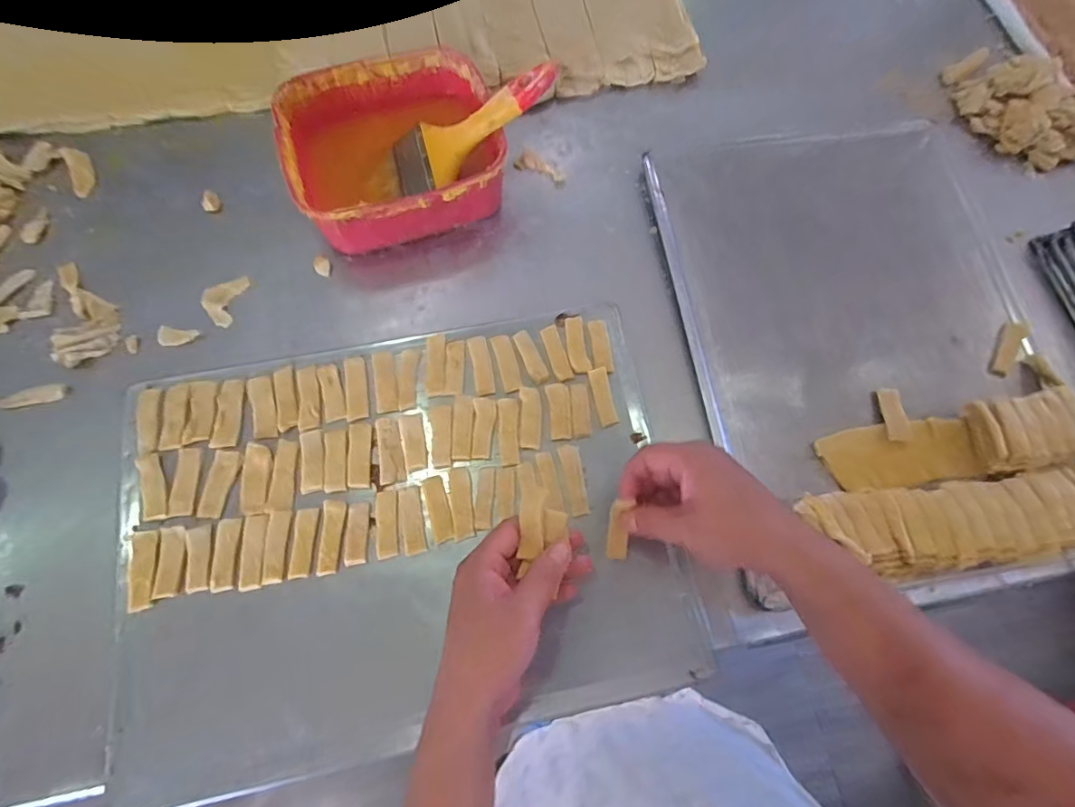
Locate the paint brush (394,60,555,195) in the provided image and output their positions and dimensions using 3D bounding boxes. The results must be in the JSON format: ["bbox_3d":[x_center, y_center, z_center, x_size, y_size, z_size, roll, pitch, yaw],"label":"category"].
[{"bbox_3d":[-0.061,-0.252,0.465,0.172,0.016,0.079,-22,73,21],"label":"paint brush"}]

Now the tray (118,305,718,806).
[{"bbox_3d":[-0.109,0.096,0.423,0.434,0.017,0.323,-10,74,-4],"label":"tray"}]

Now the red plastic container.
[{"bbox_3d":[-0.138,-0.244,0.501,0.191,0.071,0.176,-14,74,-5],"label":"red plastic container"}]

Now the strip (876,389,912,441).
[{"bbox_3d":[0.317,0.010,0.454,0.020,0.004,0.050,-3,64,11],"label":"strip"}]

